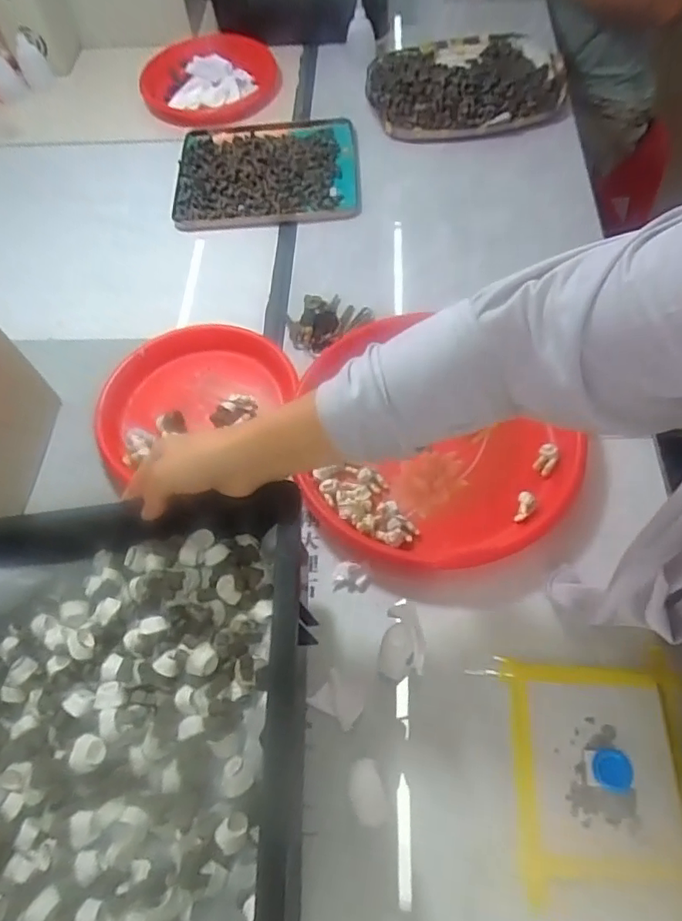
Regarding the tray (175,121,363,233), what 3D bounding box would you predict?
[{"bbox_3d":[-0.109,-0.428,0.838,0.261,0.032,0.226,-3,60,-1],"label":"tray"}]

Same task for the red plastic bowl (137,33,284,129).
[{"bbox_3d":[-0.209,-0.629,0.931,0.208,0.042,0.231,4,60,4],"label":"red plastic bowl"}]

